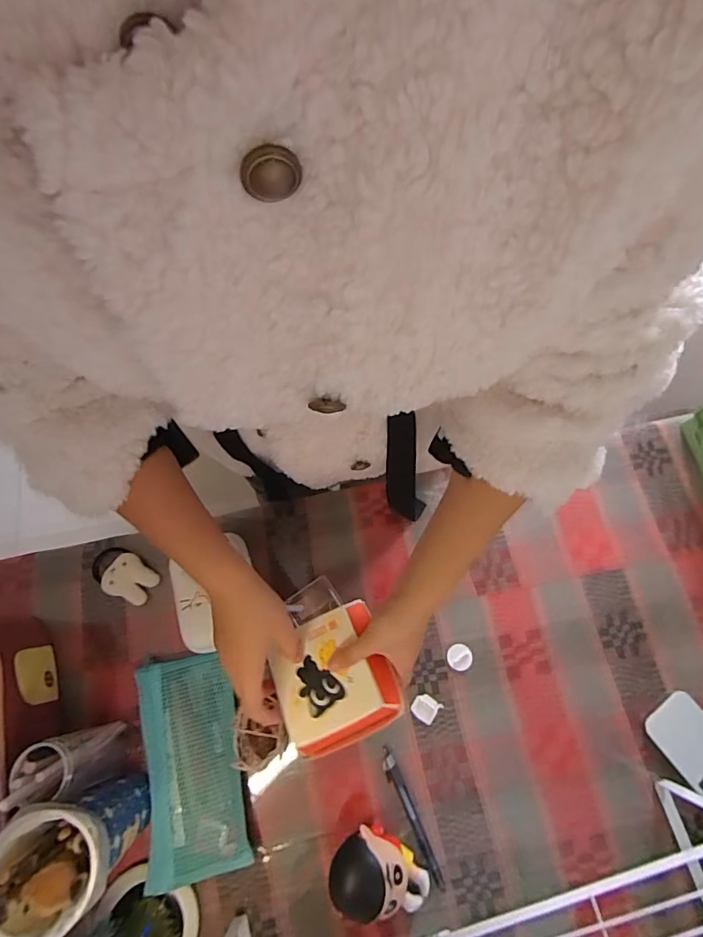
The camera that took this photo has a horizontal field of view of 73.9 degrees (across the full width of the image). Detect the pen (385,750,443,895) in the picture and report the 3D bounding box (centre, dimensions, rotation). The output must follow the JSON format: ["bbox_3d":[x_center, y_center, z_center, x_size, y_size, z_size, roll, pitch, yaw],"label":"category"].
[{"bbox_3d":[0.061,0.367,0.492,0.015,0.009,0.133,-22,71,-6],"label":"pen"}]

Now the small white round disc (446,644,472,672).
[{"bbox_3d":[0.126,0.221,0.547,0.028,0.004,0.030,-1,71,2],"label":"small white round disc"}]

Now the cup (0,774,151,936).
[{"bbox_3d":[-0.235,0.324,0.406,0.085,0.138,0.086,-1,71,2],"label":"cup"}]

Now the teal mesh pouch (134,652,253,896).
[{"bbox_3d":[-0.172,0.312,0.497,0.099,0.036,0.203,-11,71,-2],"label":"teal mesh pouch"}]

